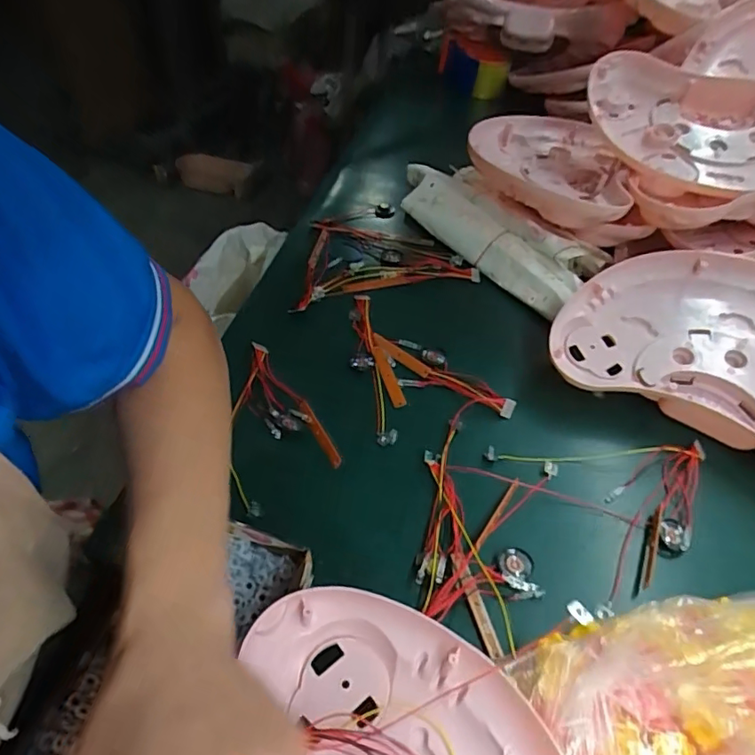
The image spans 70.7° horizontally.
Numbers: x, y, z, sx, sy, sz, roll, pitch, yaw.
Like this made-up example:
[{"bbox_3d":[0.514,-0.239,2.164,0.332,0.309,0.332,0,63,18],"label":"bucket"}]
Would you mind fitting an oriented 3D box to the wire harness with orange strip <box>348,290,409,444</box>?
[{"bbox_3d":[-0.006,-0.020,0.567,0.042,0.009,0.214,-6,49,-12],"label":"wire harness with orange strip"}]

